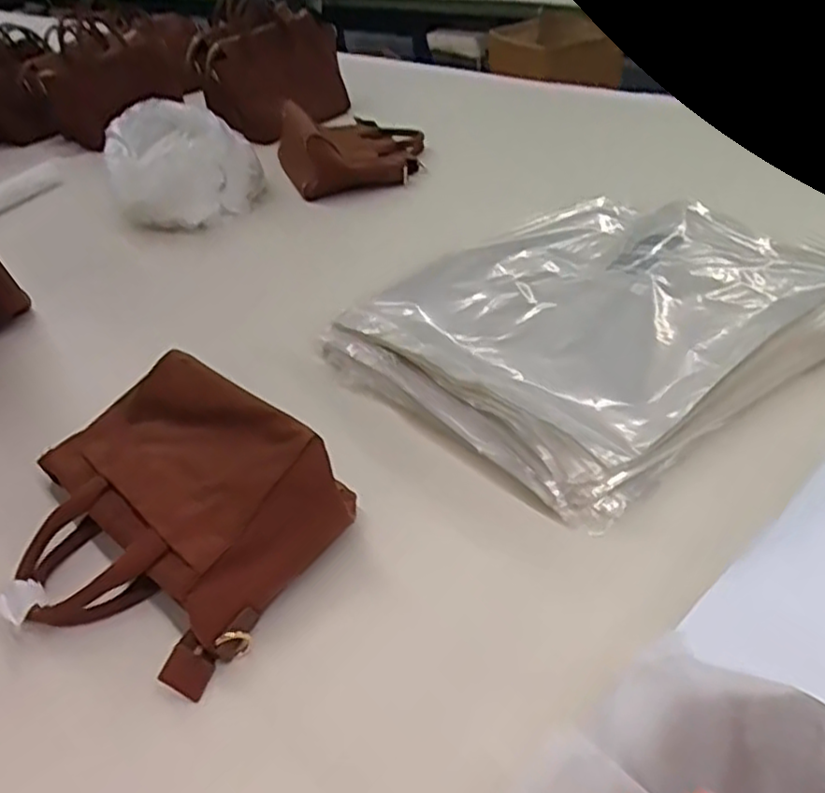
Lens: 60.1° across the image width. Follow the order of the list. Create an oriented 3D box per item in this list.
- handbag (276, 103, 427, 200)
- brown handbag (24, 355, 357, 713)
[{"bbox_3d":[-0.114,-0.454,1.233,0.254,0.112,0.295,-4,38,5],"label":"handbag"},{"bbox_3d":[-0.225,0.083,0.604,0.312,0.095,0.228,23,47,33],"label":"brown handbag"}]

